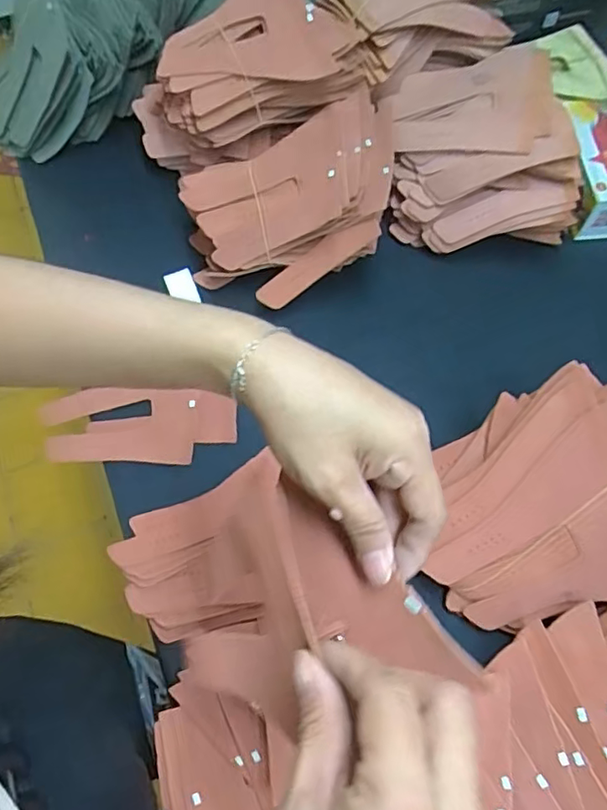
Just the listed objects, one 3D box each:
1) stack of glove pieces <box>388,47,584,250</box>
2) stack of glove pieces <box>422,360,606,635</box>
[{"bbox_3d":[0.201,-0.280,0.654,0.200,0.127,0.172,-6,66,-2],"label":"stack of glove pieces"},{"bbox_3d":[0.206,0.088,0.496,0.204,0.053,0.185,-26,75,17],"label":"stack of glove pieces"}]

